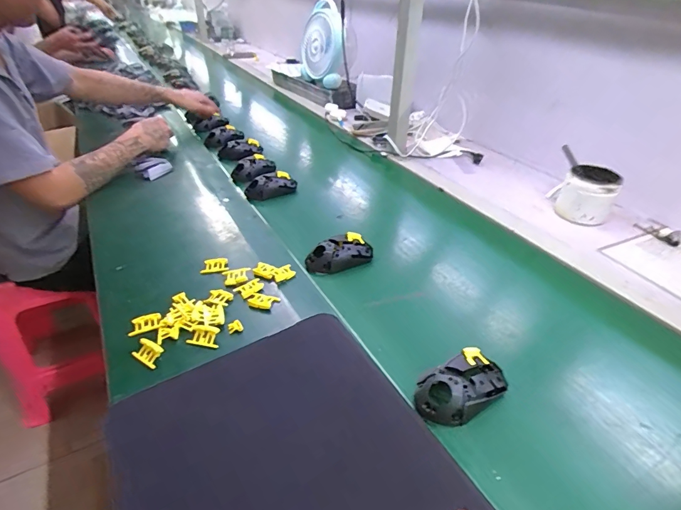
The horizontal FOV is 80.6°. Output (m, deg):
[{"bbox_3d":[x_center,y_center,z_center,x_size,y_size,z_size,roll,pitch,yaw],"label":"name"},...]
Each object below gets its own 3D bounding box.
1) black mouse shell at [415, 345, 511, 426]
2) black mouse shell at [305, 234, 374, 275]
[{"bbox_3d":[0.141,0.150,0.464,0.115,0.034,0.061,-19,41,-26],"label":"black mouse shell"},{"bbox_3d":[0.002,-0.001,0.684,0.118,0.039,0.054,-19,41,-27],"label":"black mouse shell"}]

